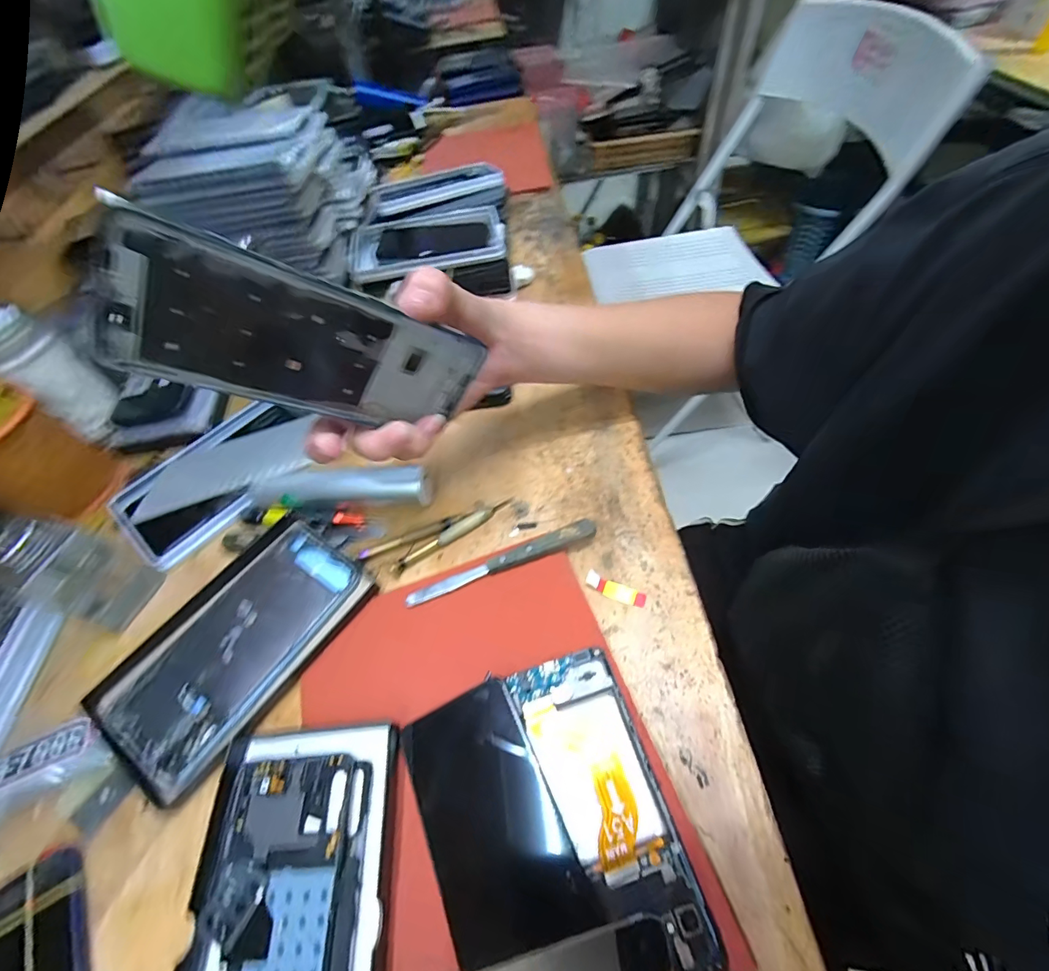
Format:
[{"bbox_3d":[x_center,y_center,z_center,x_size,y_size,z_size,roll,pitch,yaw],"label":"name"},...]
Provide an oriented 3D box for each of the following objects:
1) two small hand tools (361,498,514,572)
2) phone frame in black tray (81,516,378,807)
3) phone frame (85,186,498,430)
[{"bbox_3d":[-0.066,0.040,0.359,0.119,0.008,0.028,-23,56,-10],"label":"two small hand tools"},{"bbox_3d":[-0.195,0.106,0.314,0.099,0.013,0.169,28,62,23],"label":"phone frame in black tray"},{"bbox_3d":[-0.099,-0.065,0.218,0.156,0.072,0.005,9,48,-36],"label":"phone frame"}]

